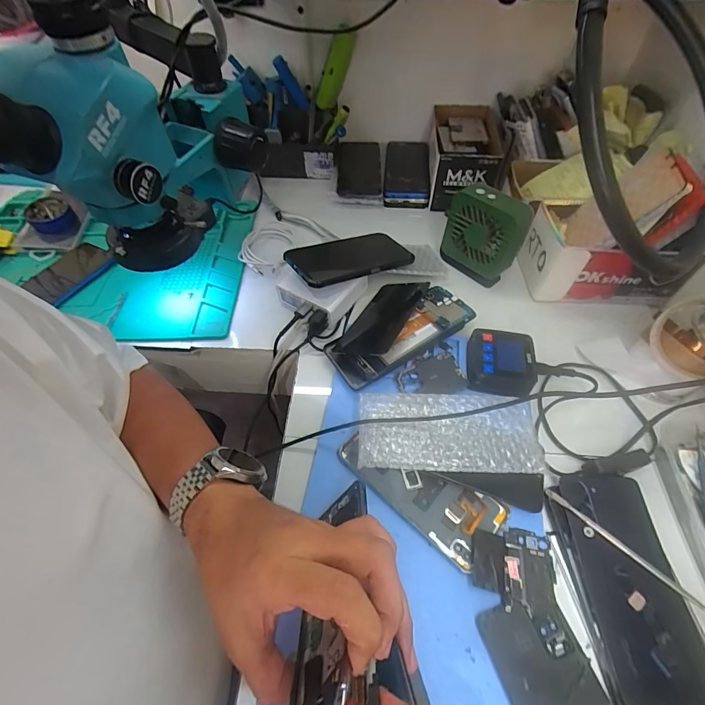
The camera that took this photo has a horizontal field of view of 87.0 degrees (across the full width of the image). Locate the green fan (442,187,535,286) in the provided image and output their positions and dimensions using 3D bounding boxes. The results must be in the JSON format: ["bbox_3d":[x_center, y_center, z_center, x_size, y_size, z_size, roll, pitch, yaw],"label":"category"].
[{"bbox_3d":[0.179,-0.157,0.500,0.045,0.103,0.101,-38,62,-21],"label":"green fan"}]

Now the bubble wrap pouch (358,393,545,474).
[{"bbox_3d":[0.094,0.076,0.364,0.173,0.010,0.081,2,49,0],"label":"bubble wrap pouch"}]

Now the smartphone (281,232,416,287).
[{"bbox_3d":[-0.001,-0.127,0.489,0.169,0.012,0.084,-22,52,-32],"label":"smartphone"}]

